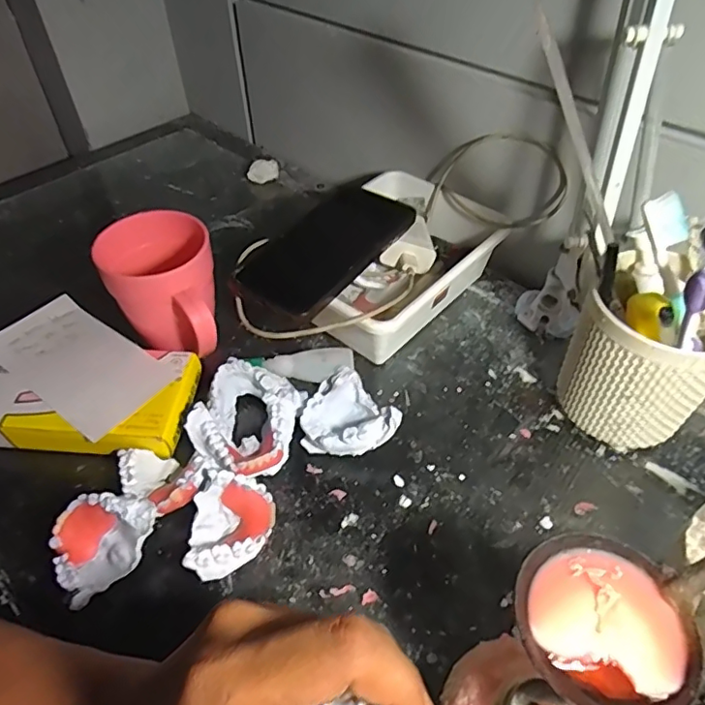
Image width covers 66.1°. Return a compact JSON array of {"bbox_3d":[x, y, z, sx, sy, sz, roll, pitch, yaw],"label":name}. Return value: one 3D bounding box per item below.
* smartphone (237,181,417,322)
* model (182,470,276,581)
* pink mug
[{"bbox_3d":[-0.019,-0.089,0.449,0.078,0.015,0.164,28,55,23],"label":"smartphone"},{"bbox_3d":[-0.076,0.112,0.338,0.050,0.028,0.064,6,49,6],"label":"model"},{"bbox_3d":[-0.142,-0.040,0.423,0.076,0.100,0.093,-15,50,-12],"label":"pink mug"}]

